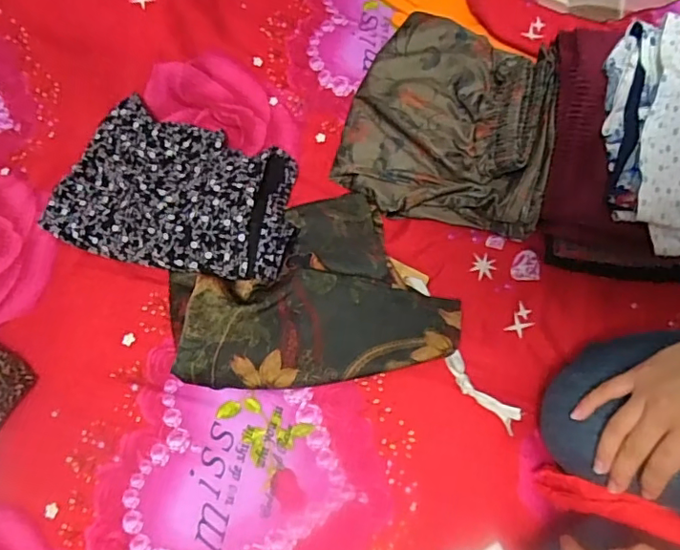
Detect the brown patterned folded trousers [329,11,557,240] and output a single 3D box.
[{"bbox_3d":[0.132,-0.205,0.661,0.239,0.055,0.289,11,68,6],"label":"brown patterned folded trousers"}]

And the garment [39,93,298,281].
[{"bbox_3d":[-0.190,-0.103,0.641,0.299,0.057,0.189,15,68,8],"label":"garment"}]

